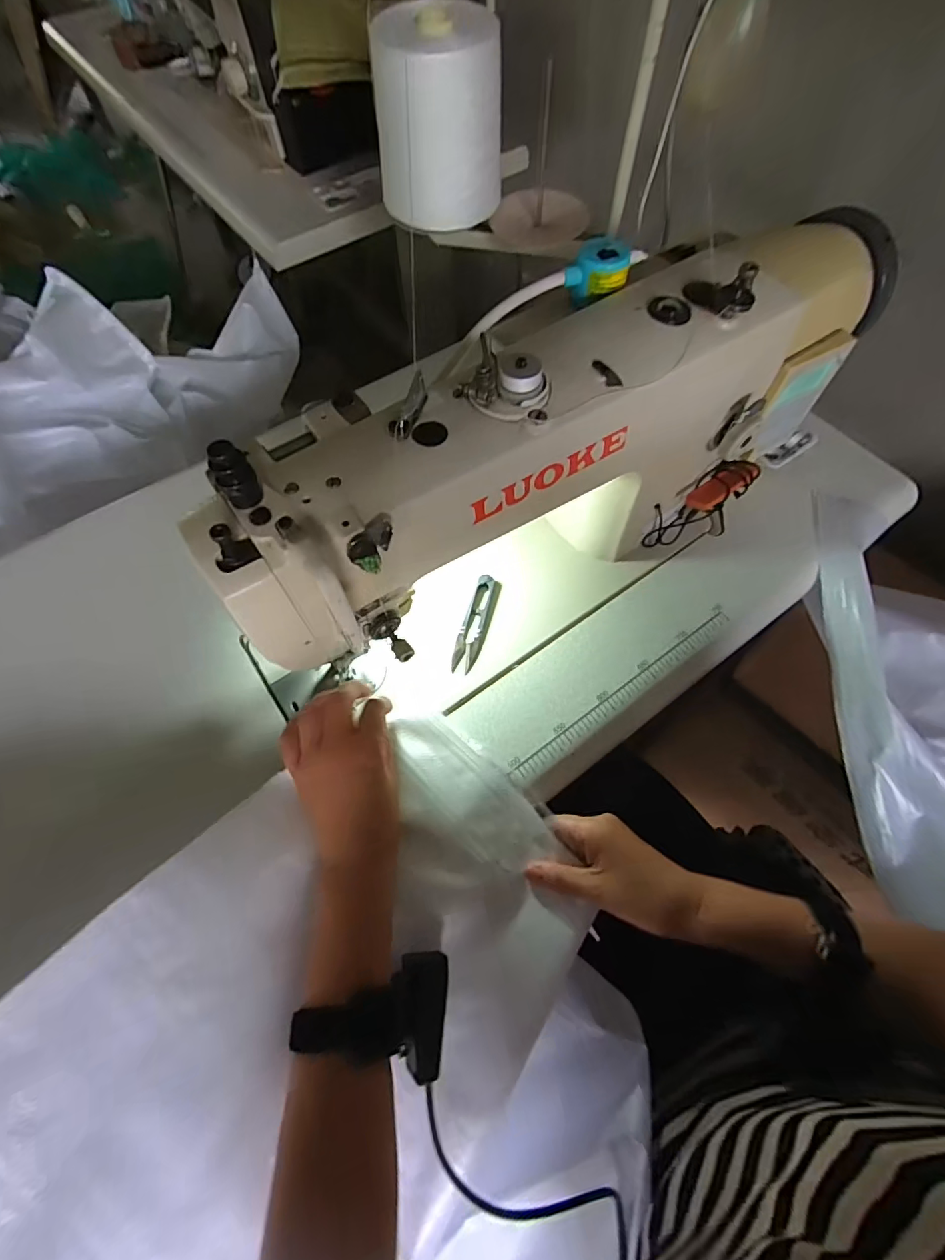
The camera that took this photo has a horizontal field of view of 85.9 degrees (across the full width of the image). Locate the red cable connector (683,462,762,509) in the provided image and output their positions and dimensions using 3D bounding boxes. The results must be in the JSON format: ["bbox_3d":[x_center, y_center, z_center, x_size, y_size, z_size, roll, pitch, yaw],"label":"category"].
[{"bbox_3d":[0.233,-0.134,0.472,0.072,0.017,0.028,-31,68,-14],"label":"red cable connector"}]

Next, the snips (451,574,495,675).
[{"bbox_3d":[0.001,-0.008,0.483,0.022,0.008,0.100,12,65,6],"label":"snips"}]

